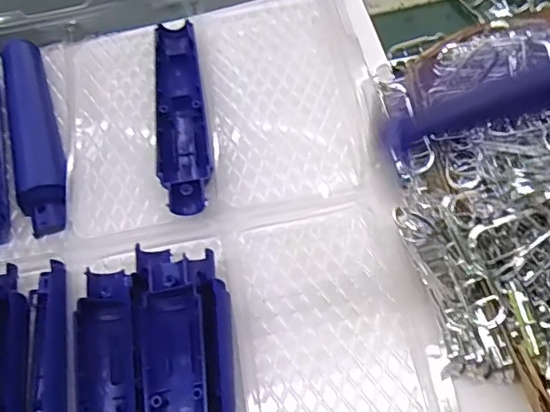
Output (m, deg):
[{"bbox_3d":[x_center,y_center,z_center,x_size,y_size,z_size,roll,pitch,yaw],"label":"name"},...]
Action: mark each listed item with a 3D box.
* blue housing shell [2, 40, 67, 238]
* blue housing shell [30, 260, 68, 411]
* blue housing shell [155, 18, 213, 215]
[{"bbox_3d":[-0.183,-0.058,0.422,0.037,0.013,0.172,-15,67,-4],"label":"blue housing shell"},{"bbox_3d":[-0.134,0.115,0.328,0.026,0.018,0.164,-9,67,-1],"label":"blue housing shell"},{"bbox_3d":[-0.069,-0.069,0.414,0.038,0.019,0.165,-8,67,-1],"label":"blue housing shell"}]

